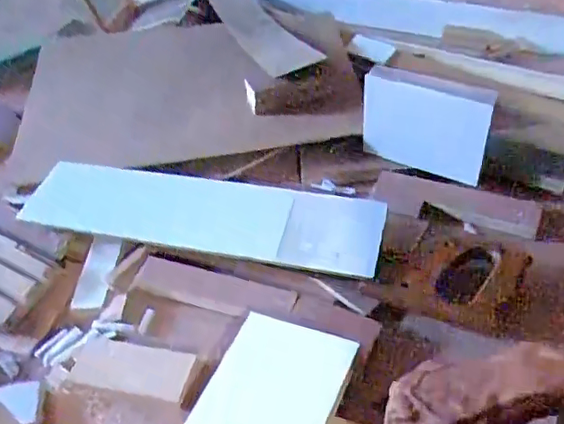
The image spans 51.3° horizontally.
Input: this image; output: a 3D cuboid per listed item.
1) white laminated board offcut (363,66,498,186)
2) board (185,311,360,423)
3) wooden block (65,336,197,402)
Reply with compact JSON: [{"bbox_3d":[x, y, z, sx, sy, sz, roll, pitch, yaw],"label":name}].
[{"bbox_3d":[0.166,-0.106,0.687,0.144,0.120,0.029,20,51,25],"label":"white laminated board offcut"},{"bbox_3d":[-0.008,0.153,0.512,0.109,0.008,0.129,14,50,22],"label":"board"},{"bbox_3d":[-0.145,0.149,0.565,0.117,0.010,0.052,8,46,13],"label":"wooden block"}]

